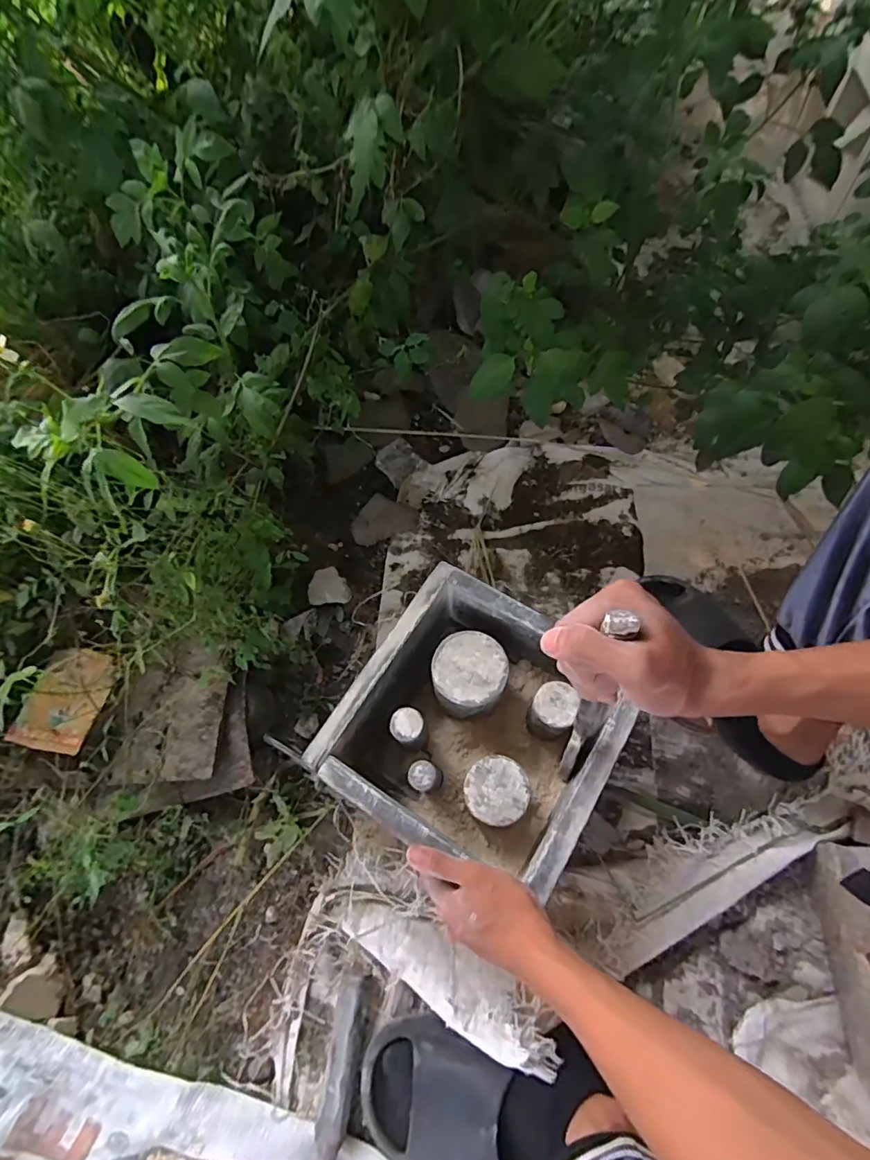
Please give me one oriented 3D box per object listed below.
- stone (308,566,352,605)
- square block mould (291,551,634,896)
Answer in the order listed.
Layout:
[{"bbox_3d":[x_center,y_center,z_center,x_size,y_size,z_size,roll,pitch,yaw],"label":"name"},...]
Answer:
[{"bbox_3d":[-0.135,0.009,0.698,0.053,0.020,0.049,-4,65,-1],"label":"stone"},{"bbox_3d":[0.042,0.149,0.546,0.237,0.102,0.235,30,69,14],"label":"square block mould"}]

